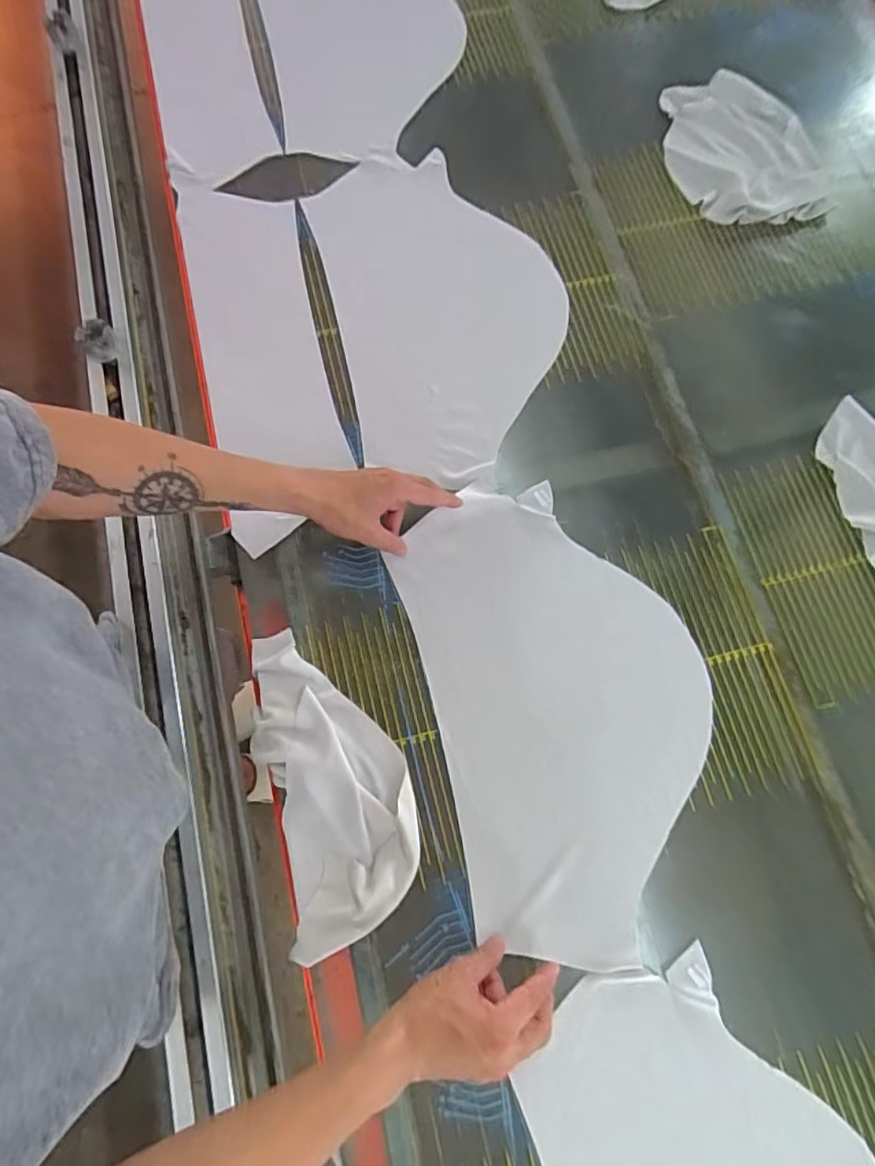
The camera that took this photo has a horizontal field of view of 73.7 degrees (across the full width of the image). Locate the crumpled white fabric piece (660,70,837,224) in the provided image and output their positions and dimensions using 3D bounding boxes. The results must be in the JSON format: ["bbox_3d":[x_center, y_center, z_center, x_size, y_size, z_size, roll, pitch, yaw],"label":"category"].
[{"bbox_3d":[0.458,-0.657,0.867,0.226,0.035,0.290,4,73,-1],"label":"crumpled white fabric piece"}]

